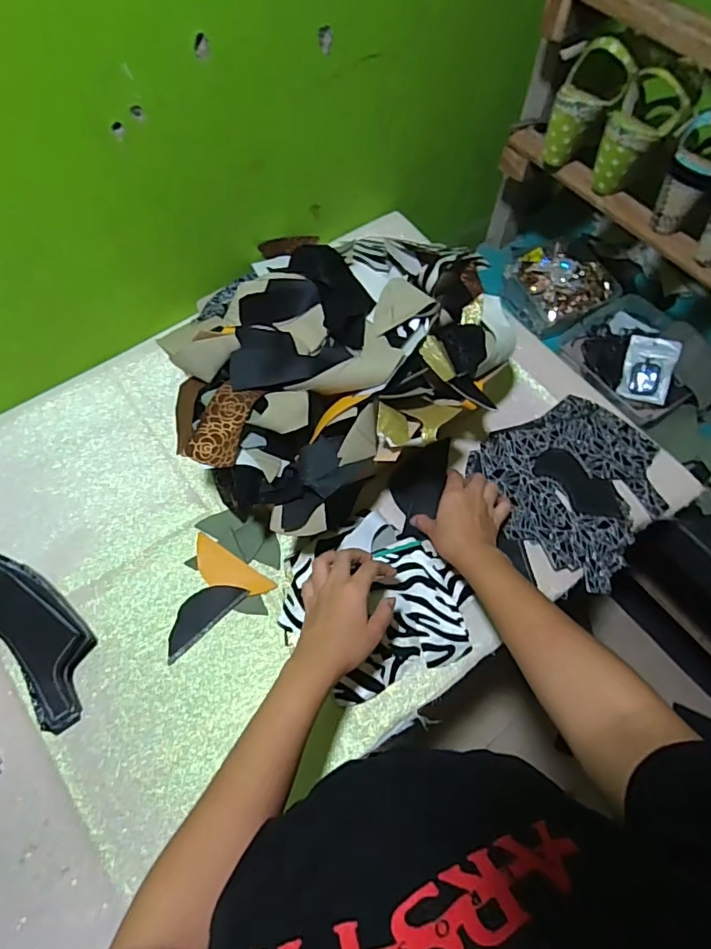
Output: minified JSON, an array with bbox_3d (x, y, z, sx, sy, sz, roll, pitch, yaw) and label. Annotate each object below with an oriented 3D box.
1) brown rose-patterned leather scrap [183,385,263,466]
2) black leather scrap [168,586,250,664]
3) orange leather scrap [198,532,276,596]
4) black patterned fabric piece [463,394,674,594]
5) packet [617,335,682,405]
[{"bbox_3d":[-0.129,-0.050,0.511,0.046,0.007,0.089,13,64,5],"label":"brown rose-patterned leather scrap"},{"bbox_3d":[-0.175,0.157,0.582,0.041,0.004,0.104,42,69,16],"label":"black leather scrap"},{"bbox_3d":[-0.147,0.113,0.597,0.105,0.008,0.042,30,66,11],"label":"orange leather scrap"},{"bbox_3d":[0.269,0.002,0.644,0.215,0.027,0.211,40,68,15],"label":"black patterned fabric piece"},{"bbox_3d":[0.458,-0.164,0.809,0.071,0.009,0.100,15,94,20],"label":"packet"}]

